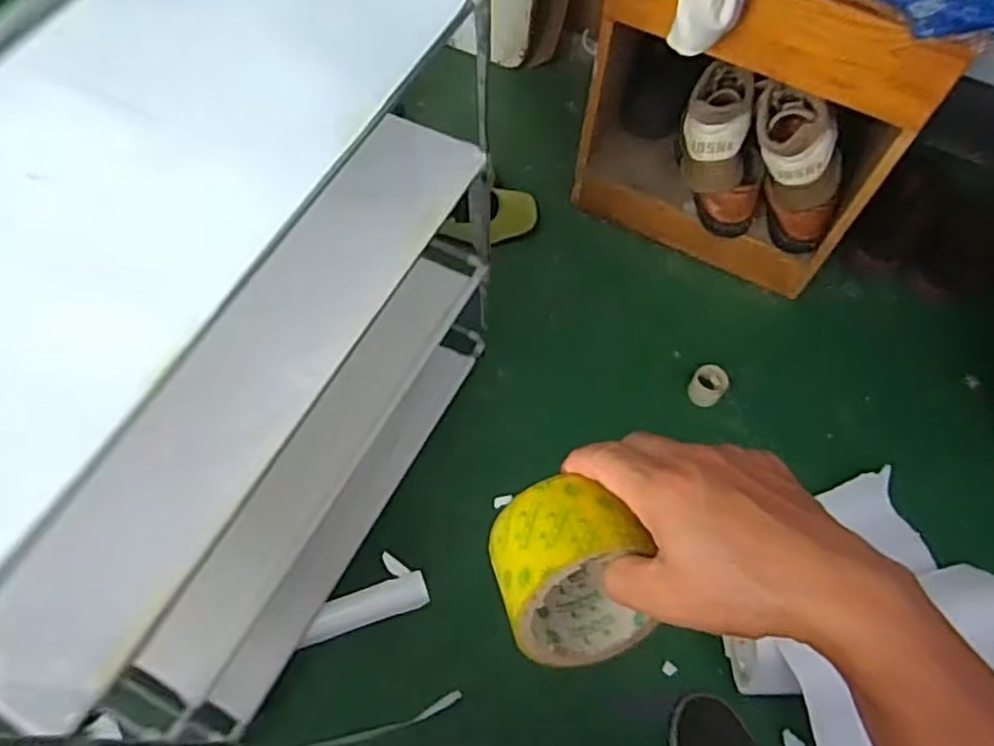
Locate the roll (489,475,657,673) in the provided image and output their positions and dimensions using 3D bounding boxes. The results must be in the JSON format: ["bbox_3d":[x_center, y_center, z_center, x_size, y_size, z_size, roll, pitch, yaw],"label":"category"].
[{"bbox_3d":[0.043,0.115,0.391,0.095,0.094,0.067,-11,27,-11],"label":"roll"}]

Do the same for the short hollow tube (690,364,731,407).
[{"bbox_3d":[0.301,0.017,0.978,0.051,0.045,0.048,40,67,18],"label":"short hollow tube"}]

